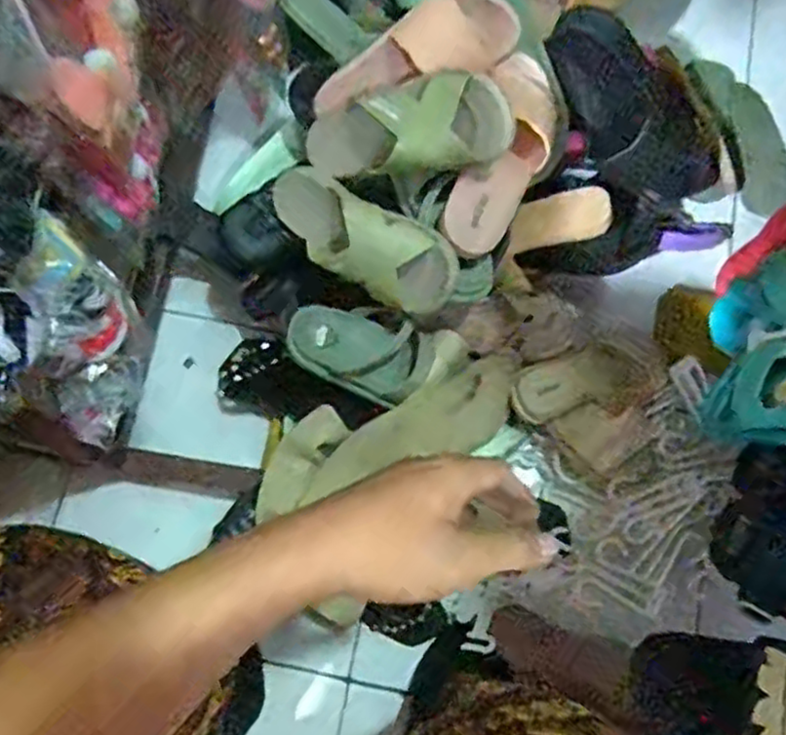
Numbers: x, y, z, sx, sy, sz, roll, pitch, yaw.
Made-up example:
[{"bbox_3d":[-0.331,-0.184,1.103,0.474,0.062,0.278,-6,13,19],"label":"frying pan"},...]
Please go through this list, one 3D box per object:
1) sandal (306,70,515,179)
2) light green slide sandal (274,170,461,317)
[{"bbox_3d":[0.009,-0.232,0.694,0.216,0.063,0.101,8,74,38],"label":"sandal"},{"bbox_3d":[-0.039,-0.127,0.715,0.224,0.060,0.088,33,111,22],"label":"light green slide sandal"}]

